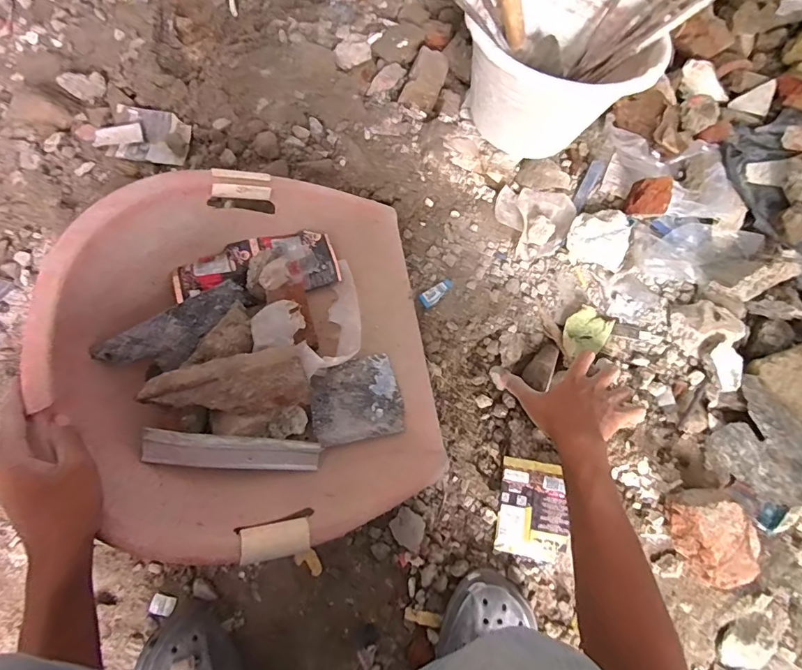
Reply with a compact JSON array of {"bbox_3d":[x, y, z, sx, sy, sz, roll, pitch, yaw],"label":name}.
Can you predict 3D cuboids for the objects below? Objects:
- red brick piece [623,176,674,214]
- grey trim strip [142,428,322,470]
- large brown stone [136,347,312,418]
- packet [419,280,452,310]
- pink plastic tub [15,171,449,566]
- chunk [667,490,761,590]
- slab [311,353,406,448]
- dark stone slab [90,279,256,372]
[{"bbox_3d":[0.343,-0.188,0.616,0.045,0.053,0.042,8,77,2],"label":"red brick piece"},{"bbox_3d":[-0.191,0.134,0.505,0.190,0.028,0.037,7,77,-11],"label":"grey trim strip"},{"bbox_3d":[-0.192,0.058,0.493,0.175,0.024,0.068,-8,77,-1],"label":"large brown stone"},{"bbox_3d":[0.051,-0.060,0.629,0.053,0.013,0.021,-37,80,-8],"label":"packet"},{"bbox_3d":[-0.157,0.014,0.508,0.363,0.190,0.424,-12,77,-3],"label":"pink plastic tub"},{"bbox_3d":[0.384,0.246,0.542,0.083,0.064,0.111,-31,79,-6],"label":"chunk"},{"bbox_3d":[-0.057,0.081,0.562,0.110,0.005,0.105,-10,65,-5],"label":"slab"},{"bbox_3d":[-0.269,-0.003,0.542,0.169,0.074,0.030,-34,35,-22],"label":"dark stone slab"}]

